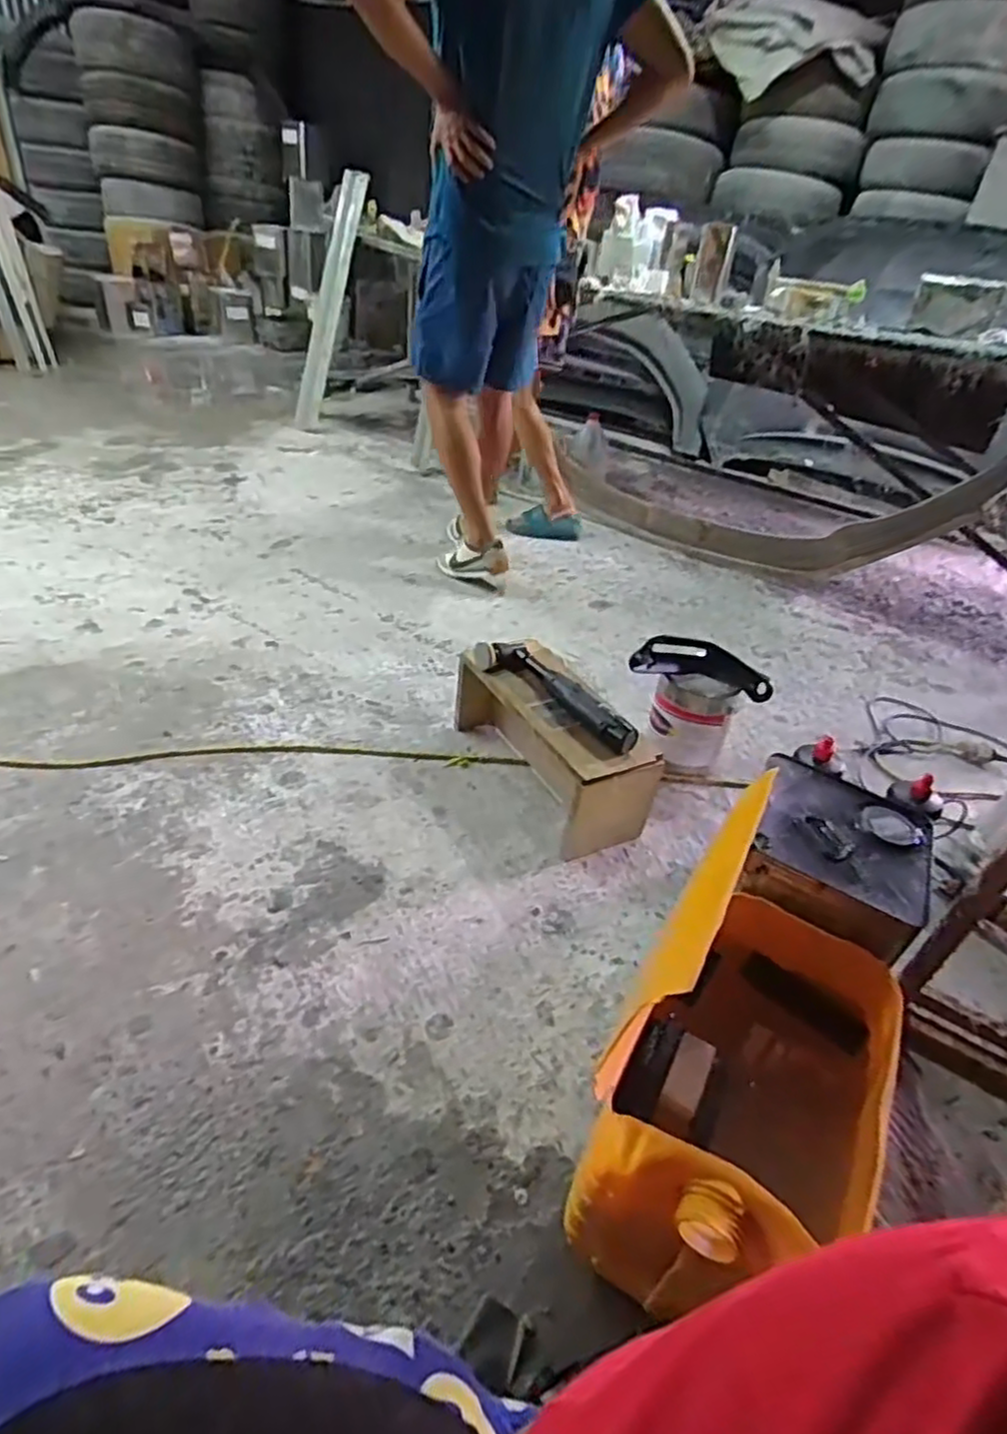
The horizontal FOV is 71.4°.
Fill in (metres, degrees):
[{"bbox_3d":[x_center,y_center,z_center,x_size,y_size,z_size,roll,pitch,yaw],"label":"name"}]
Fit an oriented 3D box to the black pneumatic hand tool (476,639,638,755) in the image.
[{"bbox_3d":[0.101,-0.052,1.312,0.076,0.045,0.381,-24,46,-37],"label":"black pneumatic hand tool"}]

